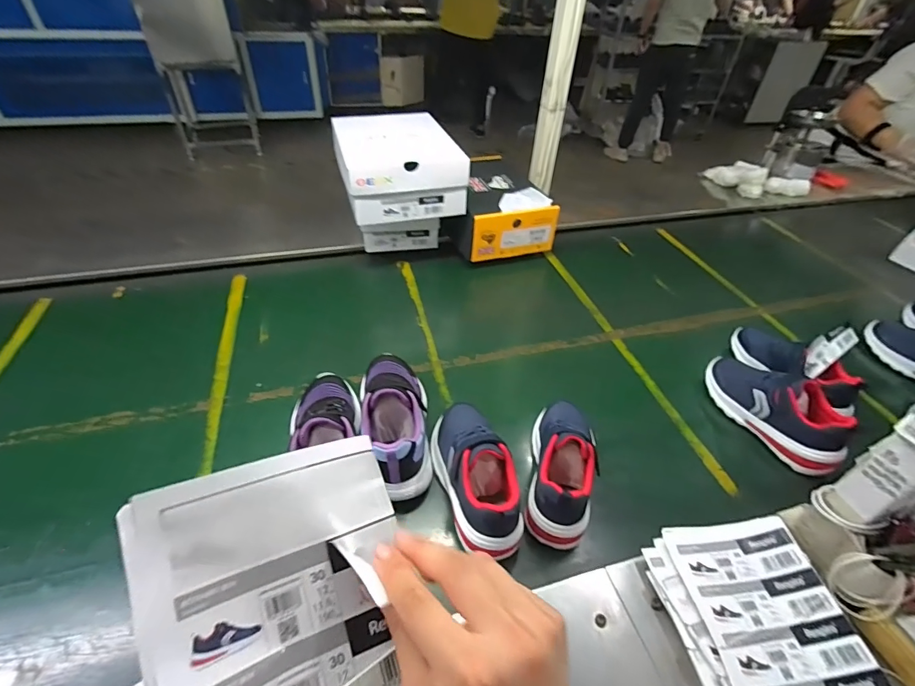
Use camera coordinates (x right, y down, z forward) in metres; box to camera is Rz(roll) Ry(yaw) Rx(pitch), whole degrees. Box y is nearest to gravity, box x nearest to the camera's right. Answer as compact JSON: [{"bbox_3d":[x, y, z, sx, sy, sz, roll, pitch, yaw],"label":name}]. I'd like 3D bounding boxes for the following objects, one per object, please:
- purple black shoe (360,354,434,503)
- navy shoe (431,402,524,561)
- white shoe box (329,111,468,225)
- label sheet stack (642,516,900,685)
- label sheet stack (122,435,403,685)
[{"bbox_3d":[-0.084,0.088,0.601,0.087,0.088,0.245,-2,42,-7],"label":"purple black shoe"},{"bbox_3d":[0.020,0.154,0.543,0.077,0.084,0.206,-9,44,-15],"label":"navy shoe"},{"bbox_3d":[-0.127,-0.373,0.926,0.230,0.125,0.281,-9,44,-15],"label":"white shoe box"},{"bbox_3d":[0.318,0.301,0.405,0.191,0.037,0.265,-3,43,-8],"label":"label sheet stack"},{"bbox_3d":[-0.074,0.176,0.219,0.129,0.014,0.234,-11,74,-29],"label":"label sheet stack"}]

